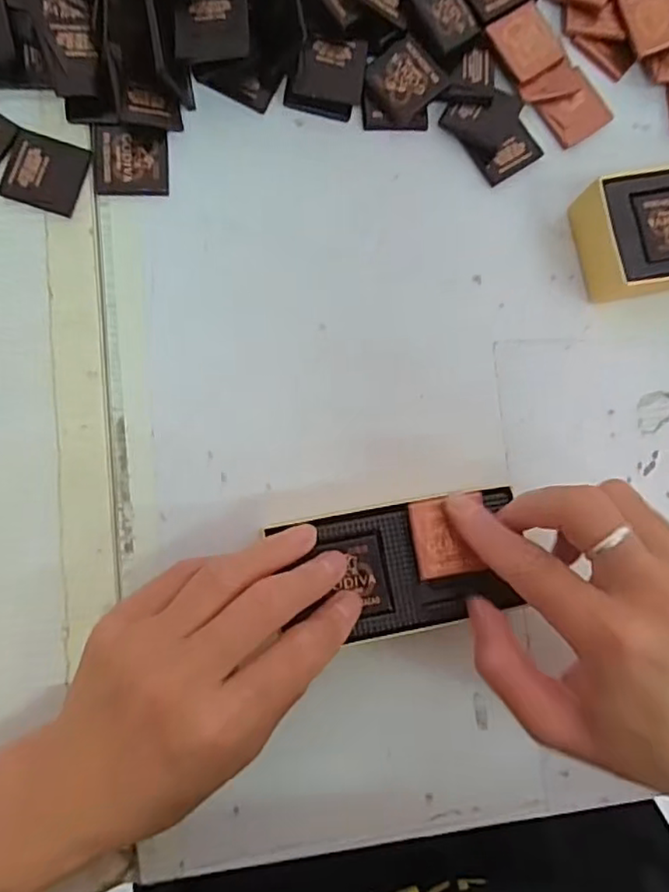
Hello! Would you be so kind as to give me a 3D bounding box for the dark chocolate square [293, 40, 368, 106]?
[{"bbox_3d":[-0.002,-0.186,0.308,0.034,0.005,0.028,3,104,-9],"label":"dark chocolate square"}]

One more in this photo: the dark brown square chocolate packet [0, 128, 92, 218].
[{"bbox_3d":[-0.135,-0.128,0.291,0.034,0.004,0.033,16,83,-6],"label":"dark brown square chocolate packet"}]

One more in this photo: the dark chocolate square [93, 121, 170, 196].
[{"bbox_3d":[-0.097,-0.137,0.299,0.034,0.005,0.035,-4,85,-8],"label":"dark chocolate square"}]

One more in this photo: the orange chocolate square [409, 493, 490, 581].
[{"bbox_3d":[0.050,0.039,0.269,0.031,0.004,0.034,-7,86,-8],"label":"orange chocolate square"}]

